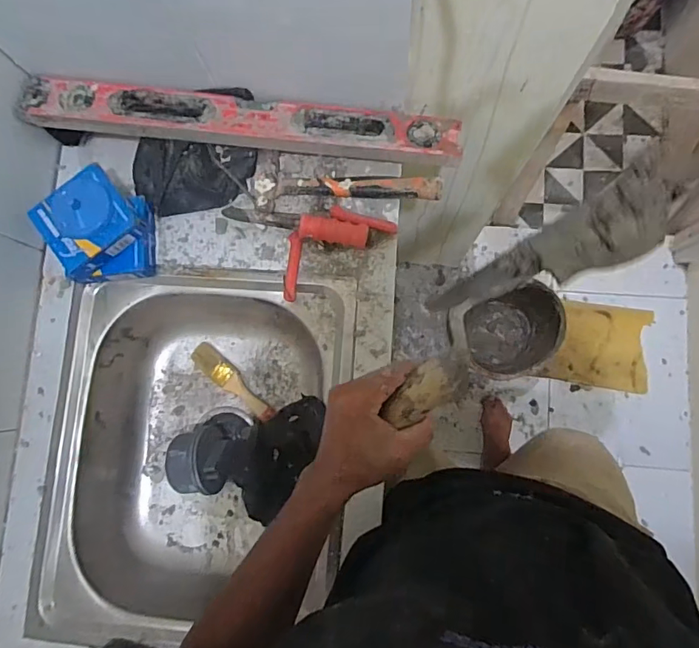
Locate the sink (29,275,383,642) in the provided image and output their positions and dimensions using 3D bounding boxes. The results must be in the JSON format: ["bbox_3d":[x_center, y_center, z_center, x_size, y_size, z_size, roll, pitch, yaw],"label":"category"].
[{"bbox_3d":[-0.198,0.181,0.704,0.388,0.140,0.477,3,83,4],"label":"sink"}]

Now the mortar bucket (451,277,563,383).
[{"bbox_3d":[0.443,0.022,1.378,0.269,0.181,0.255,0,83,3],"label":"mortar bucket"}]

